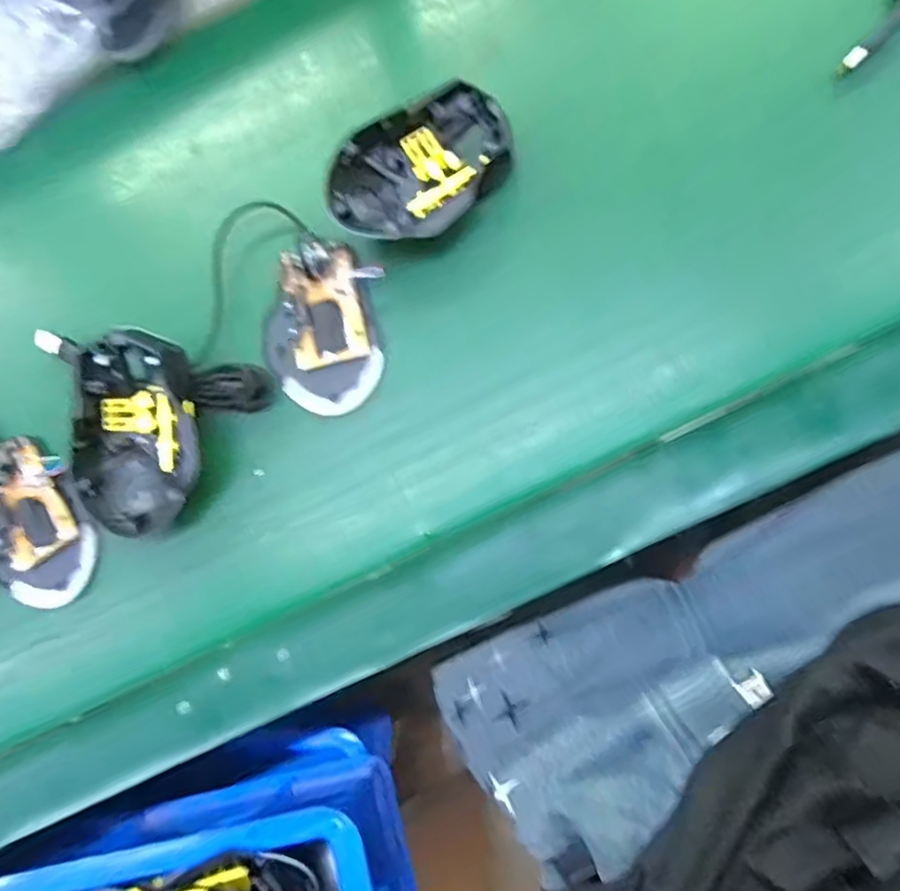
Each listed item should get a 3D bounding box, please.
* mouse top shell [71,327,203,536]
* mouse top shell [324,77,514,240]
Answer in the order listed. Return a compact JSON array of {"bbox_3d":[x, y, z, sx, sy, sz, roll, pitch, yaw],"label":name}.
[{"bbox_3d":[-0.188,-0.007,0.403,0.071,0.037,0.116,-9,92,3],"label":"mouse top shell"},{"bbox_3d":[-0.017,-0.163,0.406,0.112,0.046,0.075,-39,80,-9],"label":"mouse top shell"}]

